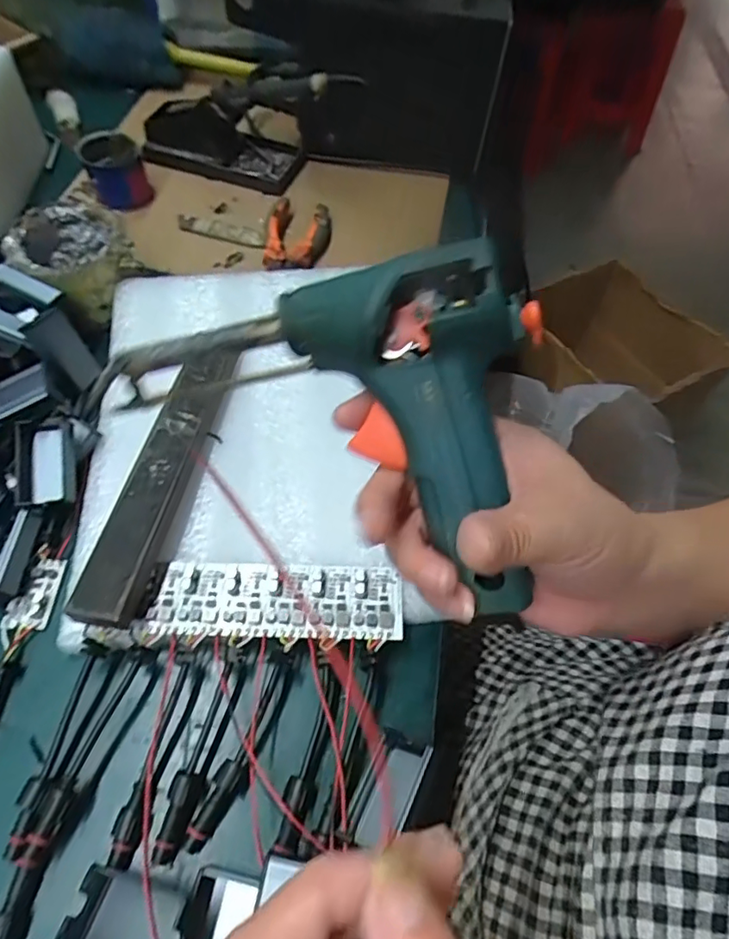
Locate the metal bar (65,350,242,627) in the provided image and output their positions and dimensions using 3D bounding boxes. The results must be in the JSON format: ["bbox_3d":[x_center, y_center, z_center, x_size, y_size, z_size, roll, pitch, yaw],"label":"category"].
[{"bbox_3d":[-0.118,-0.002,0.330,0.033,0.028,0.193,8,55,0],"label":"metal bar"}]

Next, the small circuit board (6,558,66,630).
[{"bbox_3d":[-0.184,0.069,0.311,0.022,0.010,0.040,10,55,1],"label":"small circuit board"}]

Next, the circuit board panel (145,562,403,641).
[{"bbox_3d":[-0.046,0.071,0.302,0.131,0.006,0.040,4,55,-3],"label":"circuit board panel"}]

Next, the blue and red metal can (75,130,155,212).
[{"bbox_3d":[-0.215,-0.259,0.478,0.049,0.043,0.048,-17,60,-15],"label":"blue and red metal can"}]

